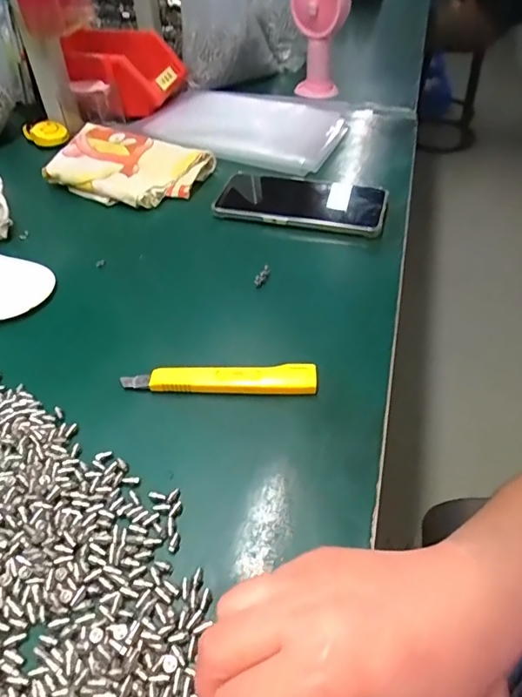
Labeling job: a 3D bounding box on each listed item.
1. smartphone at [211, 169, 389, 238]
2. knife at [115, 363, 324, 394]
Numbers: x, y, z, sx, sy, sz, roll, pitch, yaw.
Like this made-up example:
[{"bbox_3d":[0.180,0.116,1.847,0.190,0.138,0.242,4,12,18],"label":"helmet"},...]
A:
[{"bbox_3d":[0.040,-0.152,0.502,0.170,0.014,0.094,12,47,15],"label":"smartphone"},{"bbox_3d":[-0.028,0.020,0.336,0.131,0.011,0.021,-2,45,3],"label":"knife"}]

